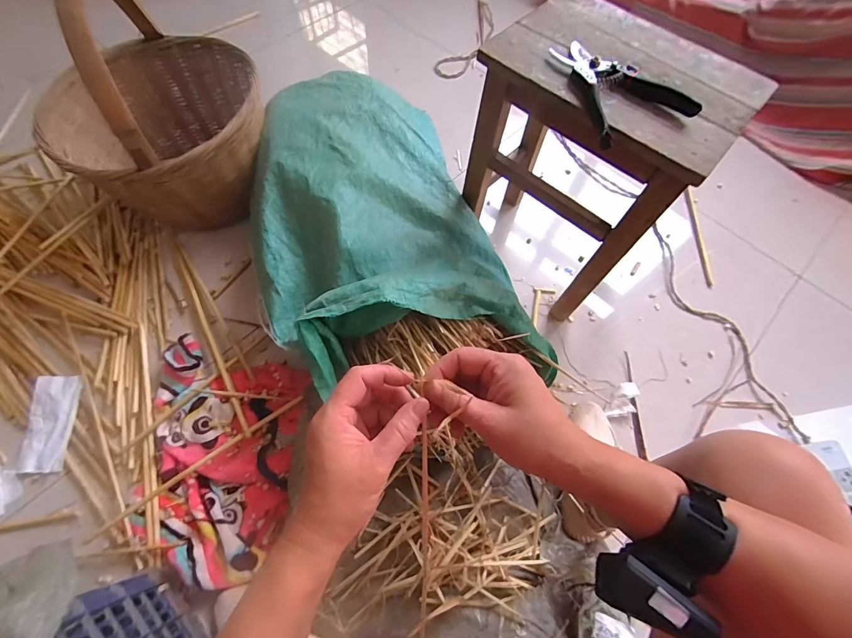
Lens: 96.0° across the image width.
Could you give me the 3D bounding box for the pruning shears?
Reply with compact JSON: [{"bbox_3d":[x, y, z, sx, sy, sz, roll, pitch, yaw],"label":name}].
[{"bbox_3d":[0.243,-0.316,0.514,0.141,0.022,0.187,-24,69,-12],"label":"pruning shears"}]

